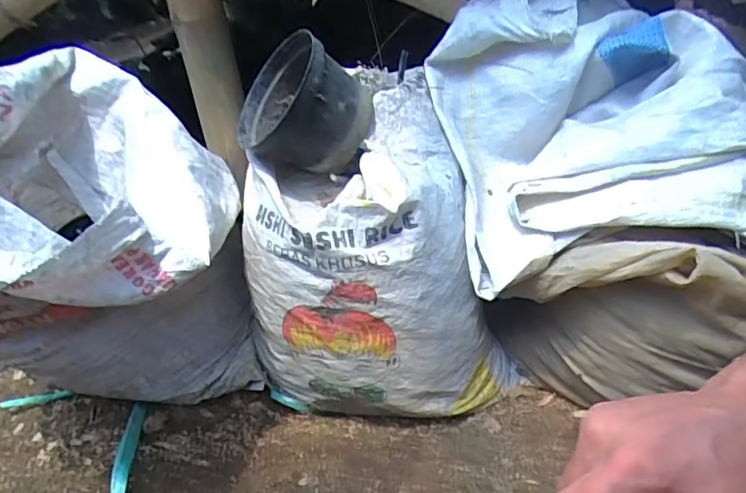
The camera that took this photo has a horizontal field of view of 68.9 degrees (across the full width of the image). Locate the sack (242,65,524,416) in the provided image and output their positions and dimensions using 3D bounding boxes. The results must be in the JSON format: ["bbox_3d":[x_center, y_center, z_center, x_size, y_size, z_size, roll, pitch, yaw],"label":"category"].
[{"bbox_3d":[0.004,0.030,0.659,0.292,0.359,0.215,-13,33,-14],"label":"sack"}]

